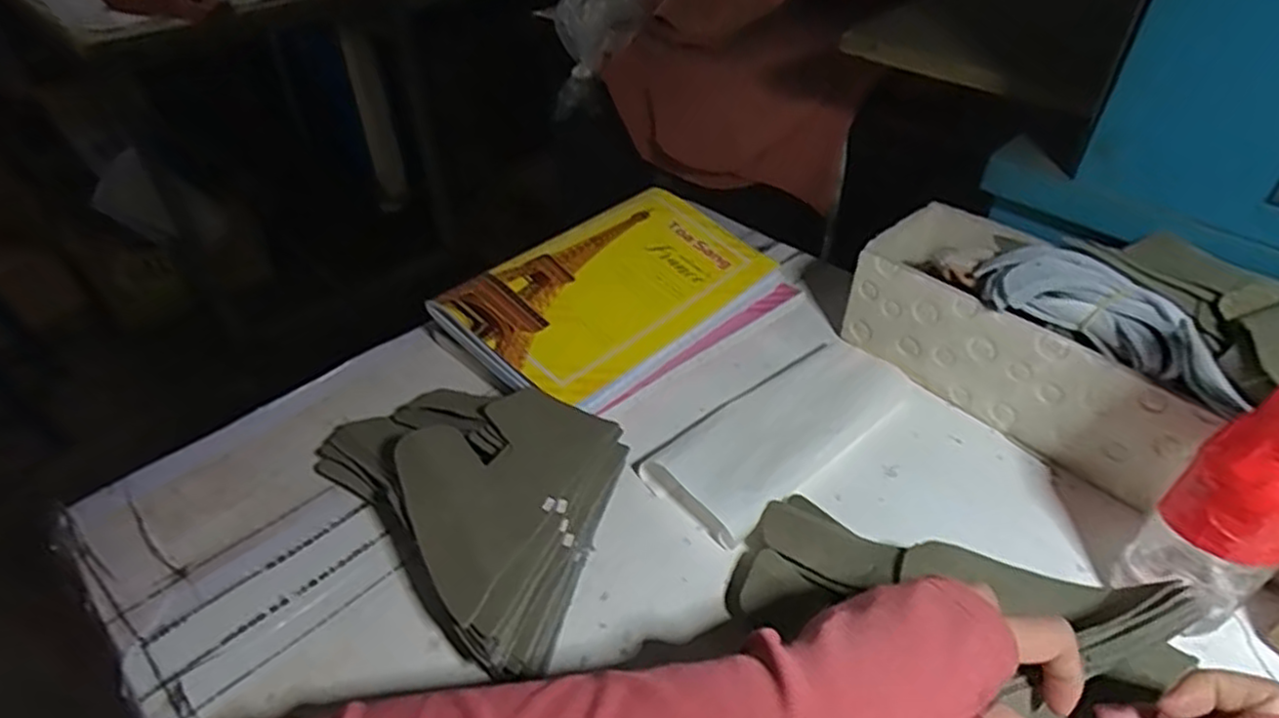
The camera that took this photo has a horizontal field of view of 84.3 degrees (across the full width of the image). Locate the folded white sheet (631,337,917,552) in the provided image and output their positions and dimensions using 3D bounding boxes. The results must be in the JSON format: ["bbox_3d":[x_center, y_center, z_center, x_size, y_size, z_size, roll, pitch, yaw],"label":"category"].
[{"bbox_3d":[0.104,0.044,0.508,0.206,0.019,0.089,-30,50,-31],"label":"folded white sheet"}]

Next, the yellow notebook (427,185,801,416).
[{"bbox_3d":[-0.015,-0.057,0.578,0.263,0.013,0.167,-30,59,-31],"label":"yellow notebook"}]

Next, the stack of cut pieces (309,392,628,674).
[{"bbox_3d":[-0.106,0.070,0.453,0.236,0.056,0.151,33,50,32],"label":"stack of cut pieces"}]

